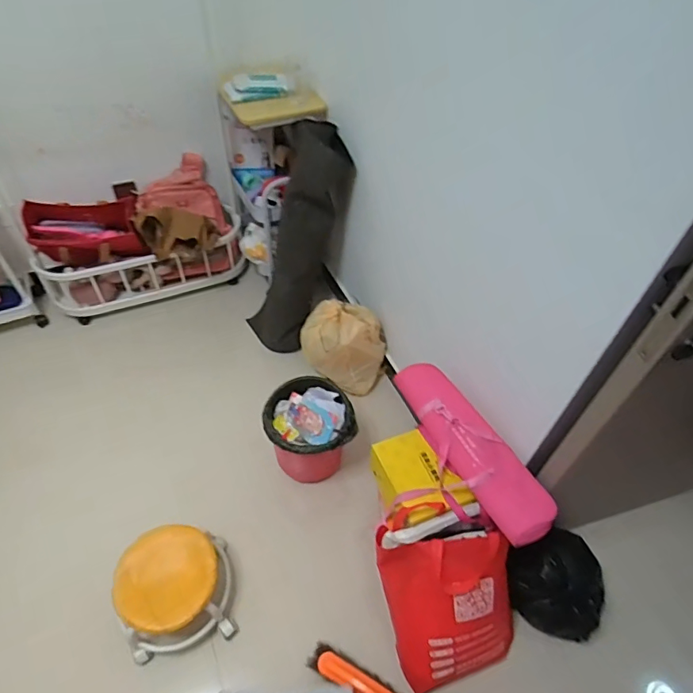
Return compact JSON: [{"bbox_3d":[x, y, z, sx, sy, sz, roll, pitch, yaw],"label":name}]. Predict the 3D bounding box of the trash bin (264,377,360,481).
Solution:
[{"bbox_3d":[-0.121,0.284,1.534,0.247,0.320,0.265,4,52,-5],"label":"trash bin"}]

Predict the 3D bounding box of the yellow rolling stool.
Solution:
[{"bbox_3d":[-0.435,0.621,1.249,0.266,0.179,0.269,-9,54,-15],"label":"yellow rolling stool"}]

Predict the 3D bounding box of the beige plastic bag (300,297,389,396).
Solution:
[{"bbox_3d":[-0.011,-0.013,1.763,0.316,0.235,0.221,27,54,13],"label":"beige plastic bag"}]

